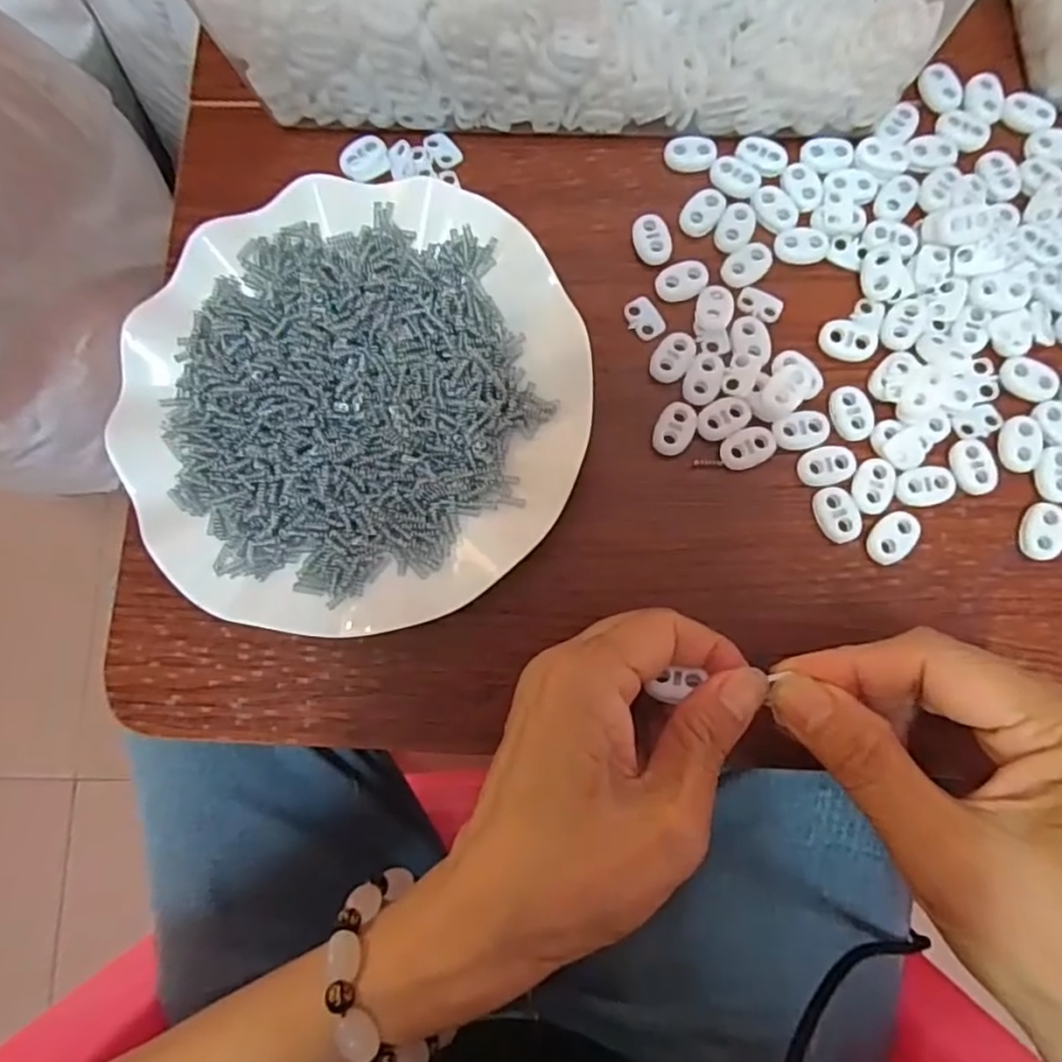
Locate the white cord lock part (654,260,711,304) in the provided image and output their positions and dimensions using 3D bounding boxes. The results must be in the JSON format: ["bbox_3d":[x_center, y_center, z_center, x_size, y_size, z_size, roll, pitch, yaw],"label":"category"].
[{"bbox_3d":[0.065,-0.108,0.291,0.023,0.004,0.017,-23,81,-1],"label":"white cord lock part"}]

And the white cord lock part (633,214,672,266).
[{"bbox_3d":[0.053,-0.126,0.294,0.015,0.004,0.022,-16,81,0],"label":"white cord lock part"}]

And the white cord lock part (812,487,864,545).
[{"bbox_3d":[0.122,-0.006,0.270,0.015,0.005,0.023,-28,81,-2],"label":"white cord lock part"}]

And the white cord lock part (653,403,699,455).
[{"bbox_3d":[0.060,-0.042,0.280,0.015,0.004,0.023,22,83,6],"label":"white cord lock part"}]

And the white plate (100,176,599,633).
[{"bbox_3d":[-0.071,-0.054,0.278,0.178,0.033,0.183,0,81,3],"label":"white plate"}]

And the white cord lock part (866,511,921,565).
[{"bbox_3d":[0.143,0.002,0.268,0.014,0.004,0.022,44,85,8],"label":"white cord lock part"}]

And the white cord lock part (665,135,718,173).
[{"bbox_3d":[0.071,-0.168,0.302,0.022,0.005,0.014,8,81,4],"label":"white cord lock part"}]

